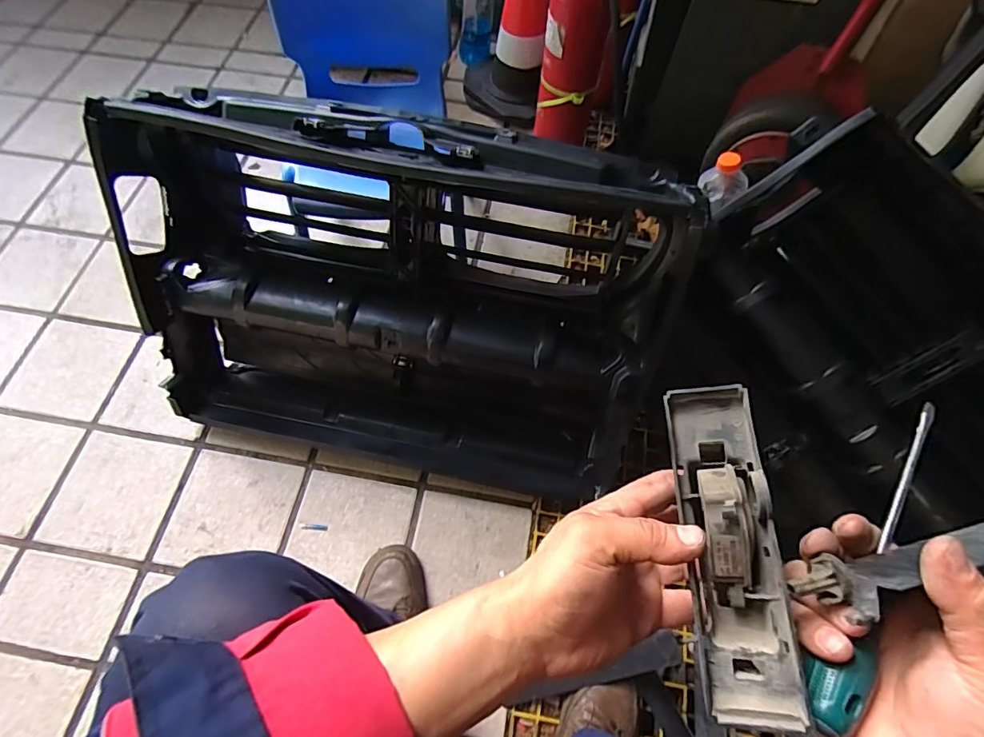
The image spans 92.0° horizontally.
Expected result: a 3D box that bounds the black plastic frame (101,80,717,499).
[{"bbox_3d":[-0.147,-0.116,0.814,0.807,0.571,0.318,13,37,4],"label":"black plastic frame"}]

